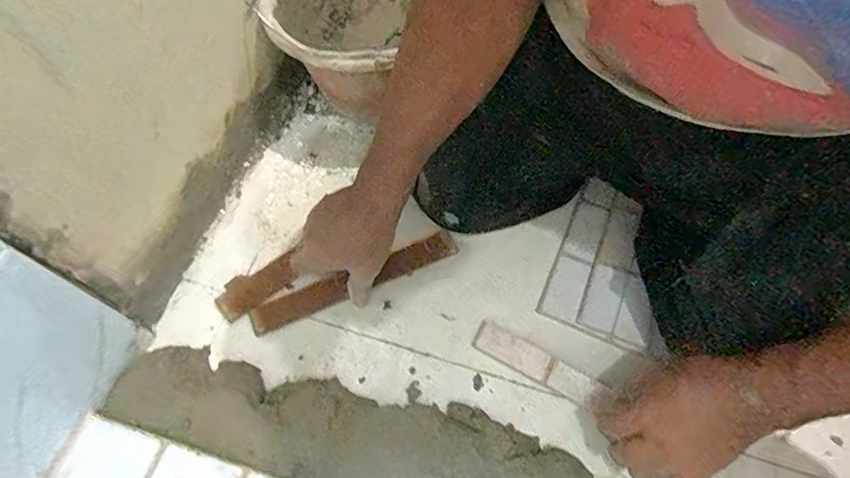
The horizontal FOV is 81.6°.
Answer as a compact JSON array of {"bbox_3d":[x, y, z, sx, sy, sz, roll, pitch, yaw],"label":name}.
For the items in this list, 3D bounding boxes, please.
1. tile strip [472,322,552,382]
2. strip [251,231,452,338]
[{"bbox_3d":[0.096,0.122,0.543,0.082,0.011,0.034,28,62,12],"label":"tile strip"},{"bbox_3d":[-0.081,0.049,0.575,0.244,0.009,0.033,-23,63,-11],"label":"strip"}]

